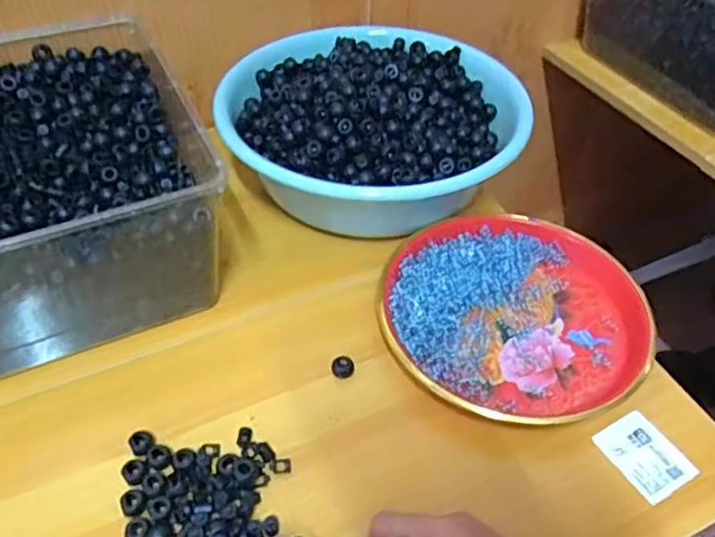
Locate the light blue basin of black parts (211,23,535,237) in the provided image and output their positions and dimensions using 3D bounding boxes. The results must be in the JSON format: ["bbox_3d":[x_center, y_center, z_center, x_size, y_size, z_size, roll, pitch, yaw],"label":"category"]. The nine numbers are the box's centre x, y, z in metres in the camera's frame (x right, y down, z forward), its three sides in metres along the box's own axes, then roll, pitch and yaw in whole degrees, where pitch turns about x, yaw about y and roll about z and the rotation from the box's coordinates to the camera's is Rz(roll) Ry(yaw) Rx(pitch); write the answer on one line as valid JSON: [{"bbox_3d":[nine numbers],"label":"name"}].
[{"bbox_3d":[0.010,-0.146,0.648,0.291,0.098,0.256,-12,49,-13],"label":"light blue basin of black parts"}]

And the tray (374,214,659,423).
[{"bbox_3d":[0.130,0.033,0.533,0.217,0.026,0.200,21,50,16],"label":"tray"}]

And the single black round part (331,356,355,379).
[{"bbox_3d":[-0.012,0.081,0.507,0.018,0.016,0.017,1,47,-1],"label":"single black round part"}]

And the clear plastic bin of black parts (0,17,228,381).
[{"bbox_3d":[-0.289,-0.067,0.536,0.285,0.123,0.283,-19,51,-19],"label":"clear plastic bin of black parts"}]

